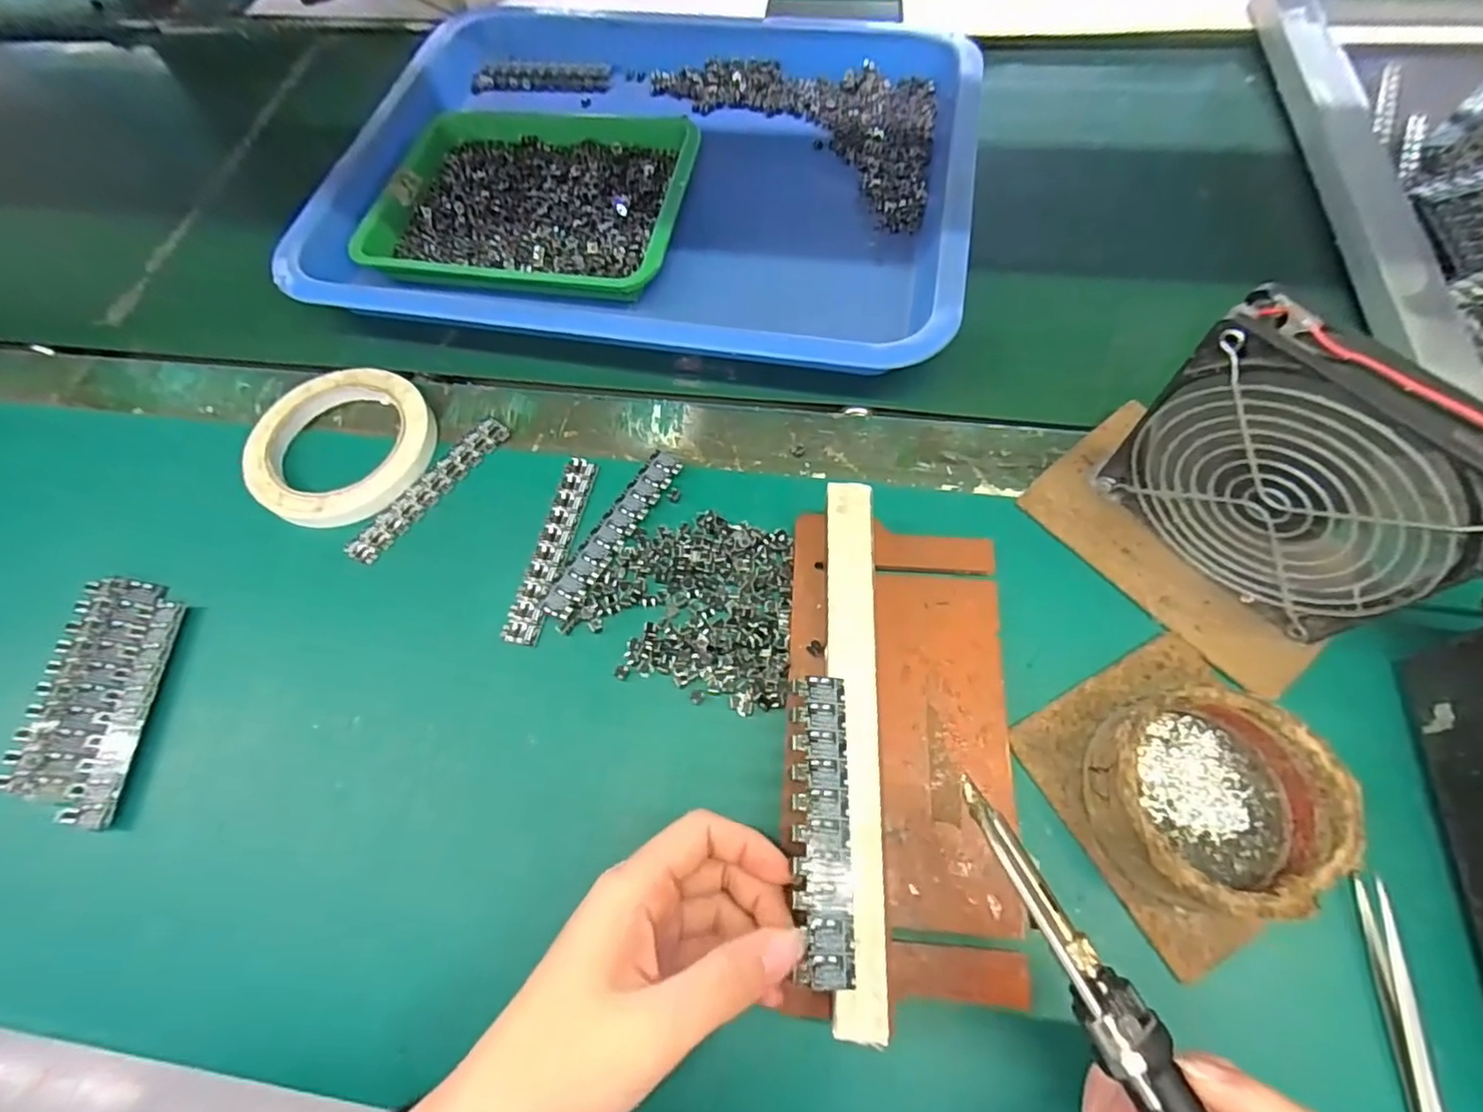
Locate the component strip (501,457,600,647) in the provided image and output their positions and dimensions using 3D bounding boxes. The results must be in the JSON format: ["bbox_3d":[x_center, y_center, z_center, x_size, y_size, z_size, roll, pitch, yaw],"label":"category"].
[{"bbox_3d":[-0.101,-0.005,0.351,0.018,0.007,0.110,9,65,8],"label":"component strip"}]

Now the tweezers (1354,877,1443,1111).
[{"bbox_3d":[0.245,0.187,0.235,0.008,0.013,0.123,3,64,5],"label":"tweezers"}]

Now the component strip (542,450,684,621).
[{"bbox_3d":[-0.069,-0.013,0.349,0.020,0.006,0.107,29,69,16],"label":"component strip"}]

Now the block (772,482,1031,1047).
[{"bbox_3d":[0.071,0.073,0.281,0.098,0.037,0.209,2,64,5],"label":"block"}]

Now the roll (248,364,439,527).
[{"bbox_3d":[-0.232,-0.064,0.380,0.100,0.019,0.103,-1,64,3],"label":"roll"}]

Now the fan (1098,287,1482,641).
[{"bbox_3d":[0.225,-0.026,0.269,0.022,0.127,0.120,-36,67,-14],"label":"fan"}]

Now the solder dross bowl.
[{"bbox_3d":[0.185,0.097,0.261,0.085,0.039,0.079,-1,64,3],"label":"solder dross bowl"}]

